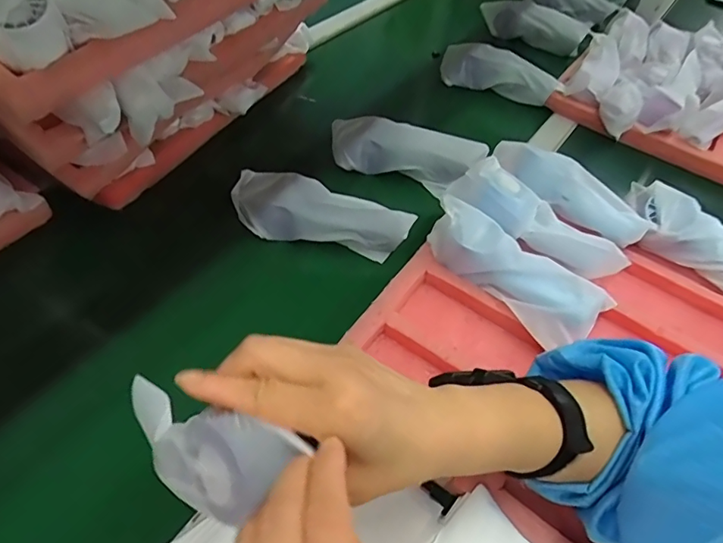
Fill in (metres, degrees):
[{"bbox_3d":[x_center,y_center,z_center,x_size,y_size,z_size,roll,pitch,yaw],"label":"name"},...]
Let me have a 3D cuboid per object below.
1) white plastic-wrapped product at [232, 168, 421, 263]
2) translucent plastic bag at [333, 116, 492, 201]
[{"bbox_3d":[-0.041,-0.062,0.565,0.190,0.057,0.056,13,50,3],"label":"white plastic-wrapped product"},{"bbox_3d":[0.057,-0.147,0.646,0.198,0.073,0.048,11,49,2],"label":"translucent plastic bag"}]

